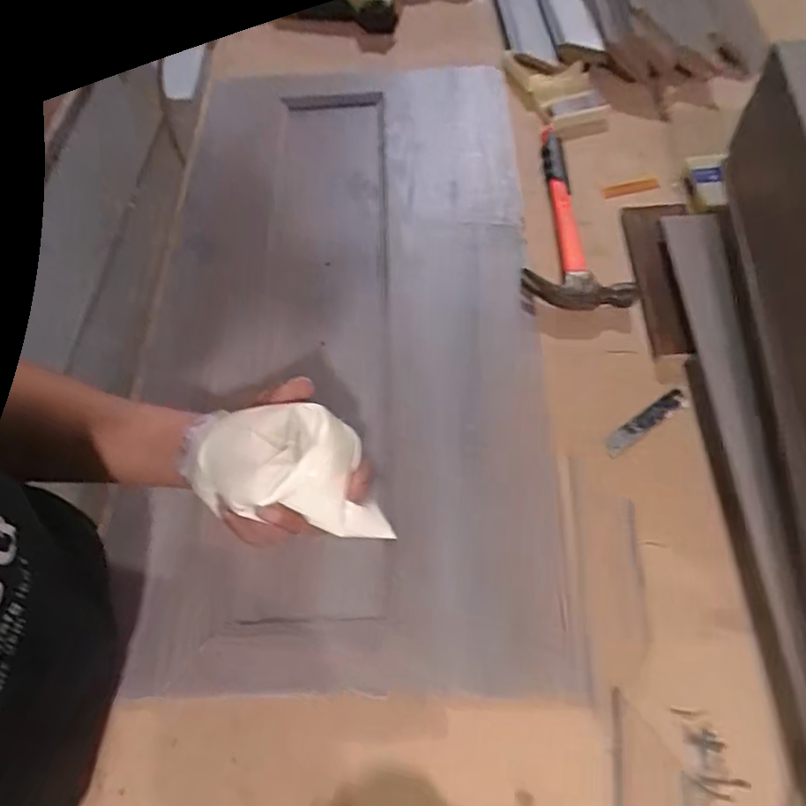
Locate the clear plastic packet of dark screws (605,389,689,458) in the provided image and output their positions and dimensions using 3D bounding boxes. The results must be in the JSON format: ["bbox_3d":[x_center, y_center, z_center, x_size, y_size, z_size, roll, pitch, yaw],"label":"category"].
[{"bbox_3d":[0.212,0.015,0.521,0.092,0.007,0.018,-32,62,-13],"label":"clear plastic packet of dark screws"}]

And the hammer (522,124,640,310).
[{"bbox_3d":[0.184,-0.195,0.624,0.103,0.025,0.237,5,61,8],"label":"hammer"}]

